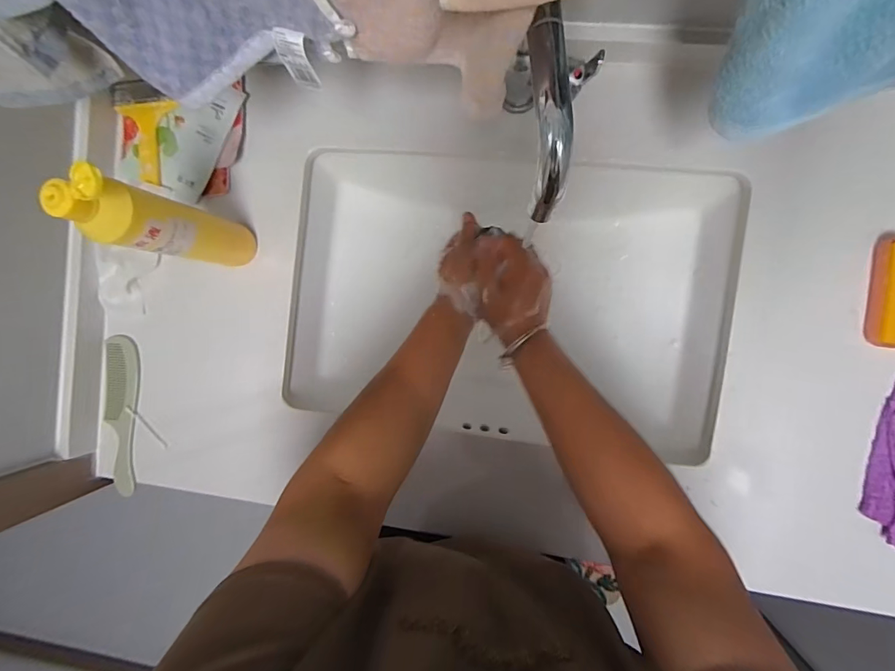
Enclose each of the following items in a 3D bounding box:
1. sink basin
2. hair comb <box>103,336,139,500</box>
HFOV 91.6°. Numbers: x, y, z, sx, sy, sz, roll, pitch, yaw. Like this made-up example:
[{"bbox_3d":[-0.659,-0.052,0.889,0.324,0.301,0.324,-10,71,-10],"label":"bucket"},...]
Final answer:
[{"bbox_3d":[0.072,-0.049,0.611,0.529,0.168,0.348,10,93,6],"label":"sink basin"},{"bbox_3d":[-0.433,0.105,0.577,0.042,0.012,0.205,2,93,6],"label":"hair comb"}]

